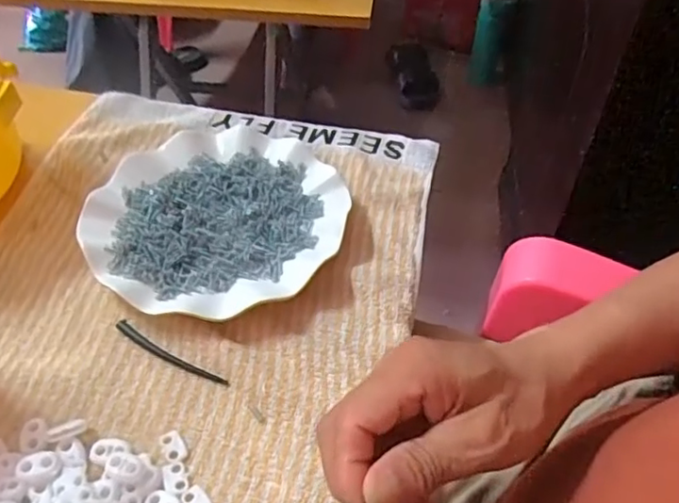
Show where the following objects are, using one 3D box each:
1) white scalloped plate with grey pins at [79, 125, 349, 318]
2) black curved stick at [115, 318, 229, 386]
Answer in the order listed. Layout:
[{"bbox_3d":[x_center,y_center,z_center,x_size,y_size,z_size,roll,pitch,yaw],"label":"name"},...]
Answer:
[{"bbox_3d":[-0.088,-0.023,0.443,0.174,0.022,0.176,1,49,-1],"label":"white scalloped plate with grey pins"},{"bbox_3d":[-0.108,0.066,0.381,0.086,0.004,0.009,25,53,19],"label":"black curved stick"}]

